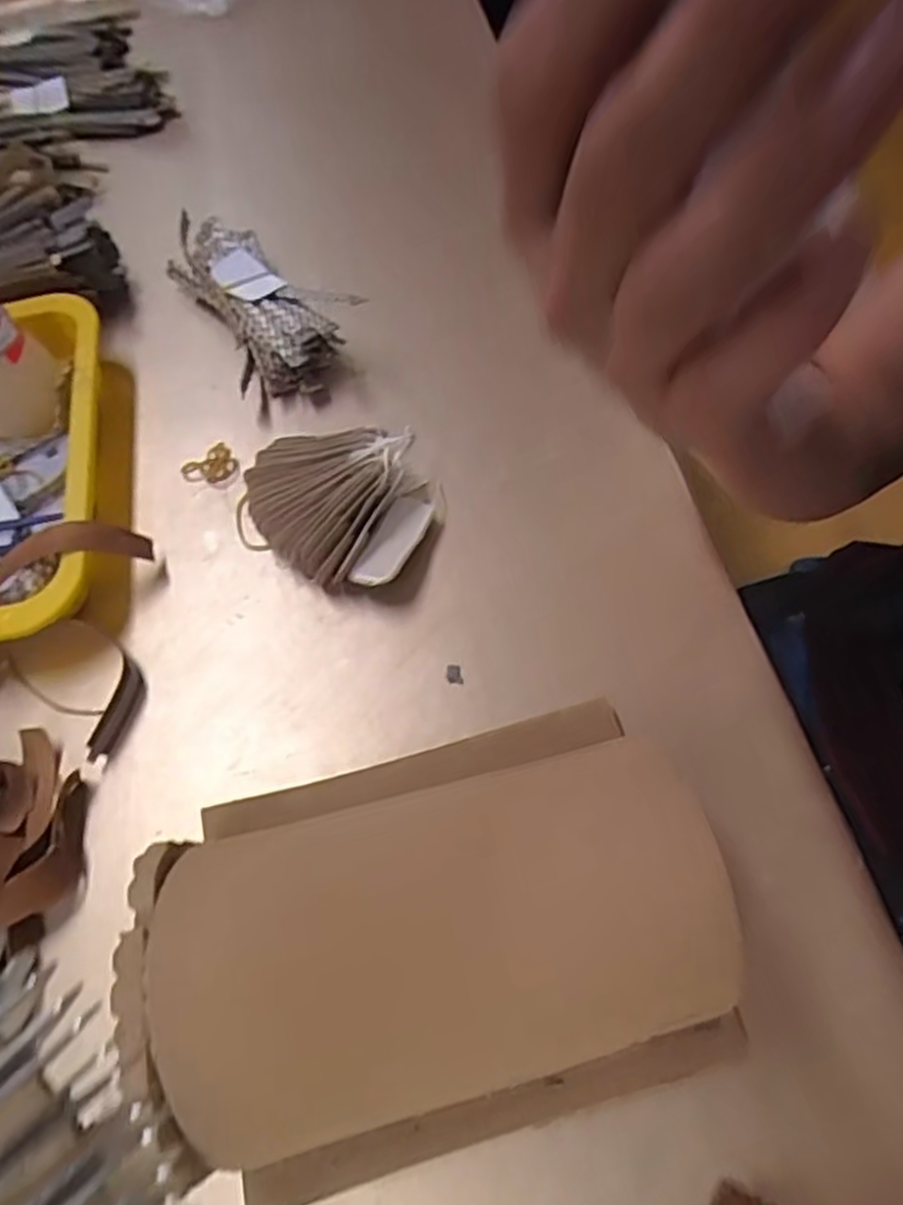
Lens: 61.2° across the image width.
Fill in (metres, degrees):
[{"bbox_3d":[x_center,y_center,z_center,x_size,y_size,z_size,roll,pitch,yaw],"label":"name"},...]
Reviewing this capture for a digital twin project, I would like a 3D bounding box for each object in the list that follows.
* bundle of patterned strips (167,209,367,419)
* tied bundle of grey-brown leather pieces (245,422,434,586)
[{"bbox_3d":[-0.135,-0.216,0.532,0.086,0.042,0.180,-28,63,-11],"label":"bundle of patterned strips"},{"bbox_3d":[-0.066,-0.057,0.444,0.101,0.036,0.091,12,63,11],"label":"tied bundle of grey-brown leather pieces"}]

